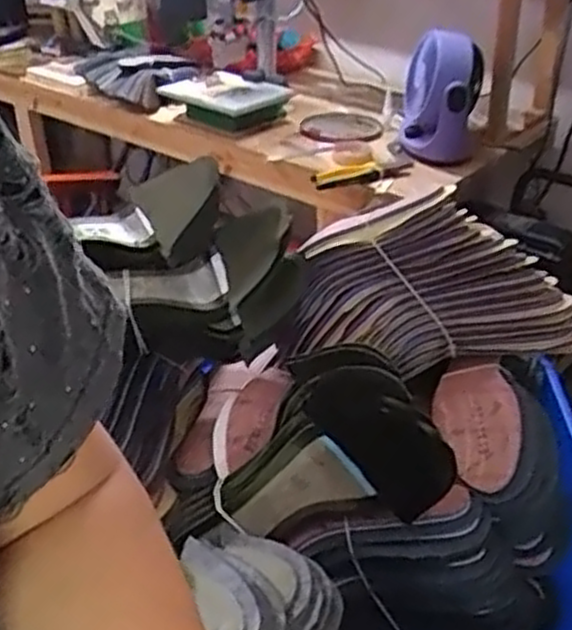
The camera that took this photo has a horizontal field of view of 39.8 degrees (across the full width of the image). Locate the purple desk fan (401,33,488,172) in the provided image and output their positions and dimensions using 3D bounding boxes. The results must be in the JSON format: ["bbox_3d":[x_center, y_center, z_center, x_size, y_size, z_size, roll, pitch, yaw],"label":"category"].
[{"bbox_3d":[0.325,-0.448,1.652,0.161,0.251,0.160,6,31,10],"label":"purple desk fan"}]

